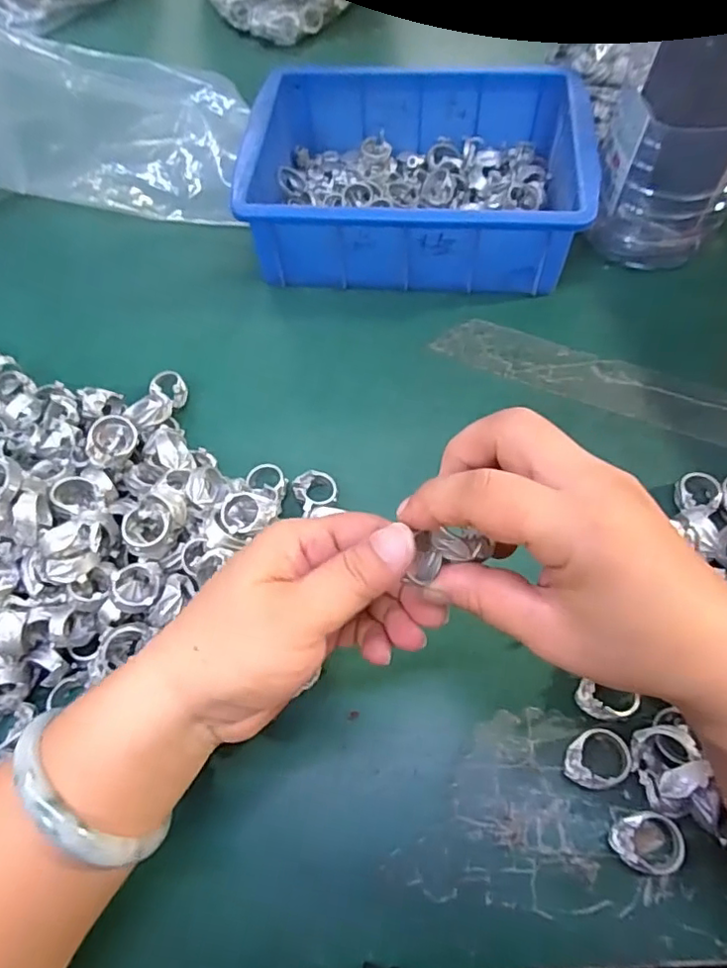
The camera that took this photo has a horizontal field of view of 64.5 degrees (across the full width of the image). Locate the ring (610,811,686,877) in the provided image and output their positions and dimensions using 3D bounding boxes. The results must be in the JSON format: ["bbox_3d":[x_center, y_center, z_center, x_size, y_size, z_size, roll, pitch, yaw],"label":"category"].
[{"bbox_3d":[0.127,0.161,0.259,0.030,0.016,0.024,12,63,8],"label":"ring"}]

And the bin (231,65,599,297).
[{"bbox_3d":[0.040,-0.233,0.442,0.235,0.074,0.166,4,63,4],"label":"bin"}]

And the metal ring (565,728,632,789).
[{"bbox_3d":[0.112,0.133,0.277,0.032,0.013,0.024,-26,65,-11],"label":"metal ring"}]

